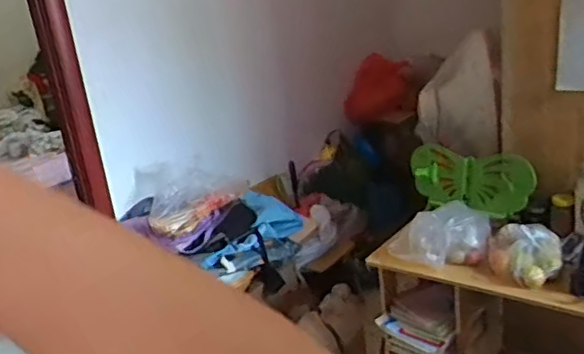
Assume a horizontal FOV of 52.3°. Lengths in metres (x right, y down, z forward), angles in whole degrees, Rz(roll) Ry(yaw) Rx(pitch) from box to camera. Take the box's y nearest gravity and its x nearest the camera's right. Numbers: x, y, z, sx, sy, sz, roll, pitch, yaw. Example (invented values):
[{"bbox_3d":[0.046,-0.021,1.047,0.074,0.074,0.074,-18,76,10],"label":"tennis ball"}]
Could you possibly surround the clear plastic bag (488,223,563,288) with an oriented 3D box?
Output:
[{"bbox_3d":[0.629,0.194,1.600,0.169,0.119,0.169,2,21,23],"label":"clear plastic bag"}]

